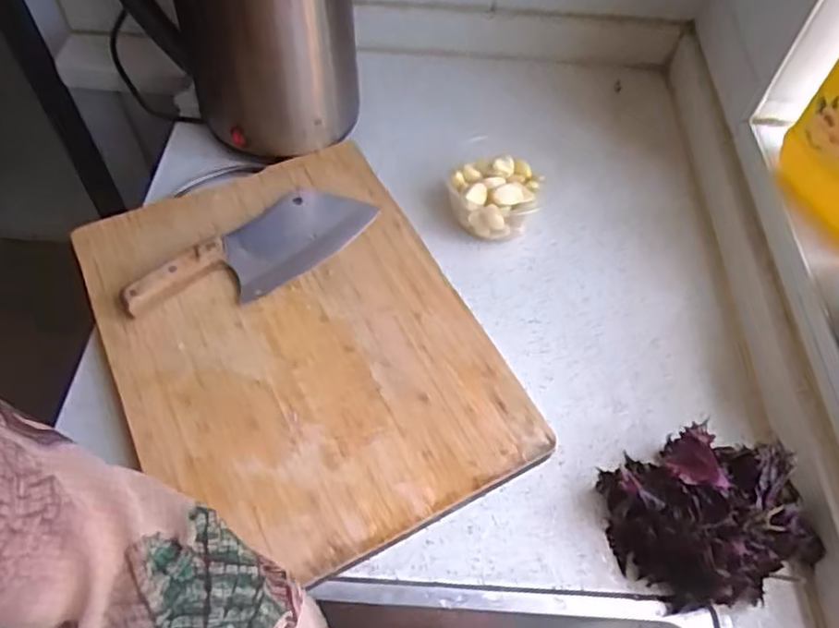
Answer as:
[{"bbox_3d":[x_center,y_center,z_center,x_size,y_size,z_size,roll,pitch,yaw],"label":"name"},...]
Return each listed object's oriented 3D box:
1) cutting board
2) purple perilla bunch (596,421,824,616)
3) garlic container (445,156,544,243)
[{"bbox_3d":[-0.109,0.012,0.552,0.283,0.023,0.384,-22,61,-19],"label":"cutting board"},{"bbox_3d":[0.207,0.144,0.463,0.121,0.074,0.116,1,56,-2],"label":"purple perilla bunch"},{"bbox_3d":[0.071,-0.111,0.630,0.085,0.055,0.078,12,56,6],"label":"garlic container"}]

